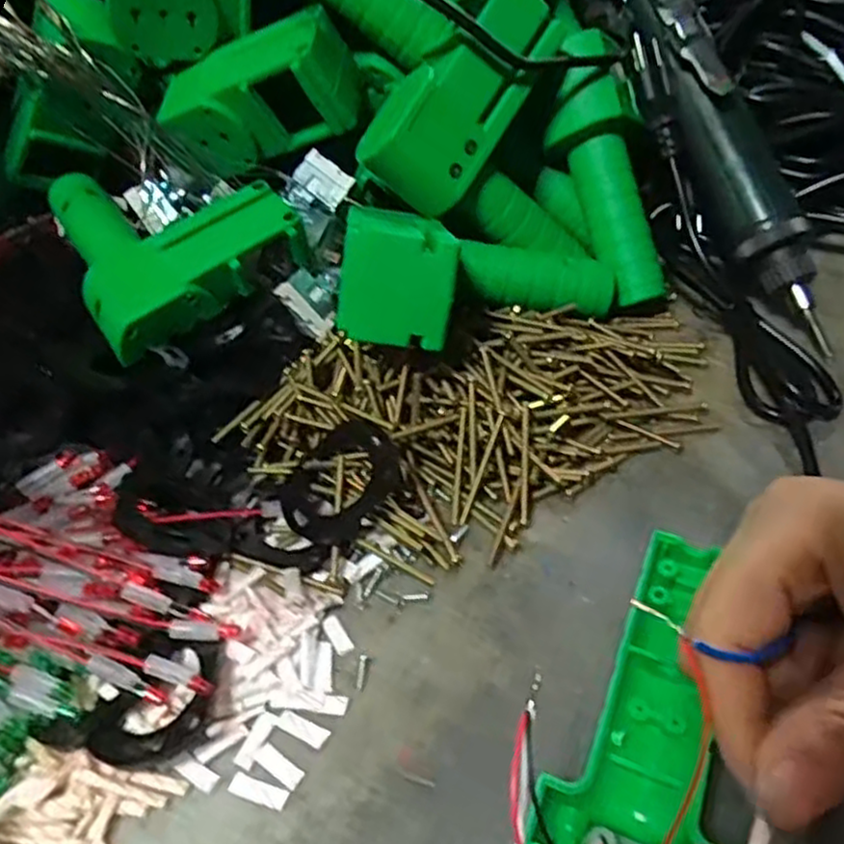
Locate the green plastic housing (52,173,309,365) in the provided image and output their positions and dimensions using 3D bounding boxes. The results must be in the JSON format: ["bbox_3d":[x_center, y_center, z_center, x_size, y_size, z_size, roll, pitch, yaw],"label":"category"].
[{"bbox_3d":[-0.137,-0.105,0.405,0.114,0.043,0.143,-21,45,-16],"label":"green plastic housing"}]

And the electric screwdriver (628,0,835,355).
[{"bbox_3d":[0.173,-0.152,0.404,0.047,0.039,0.229,-21,85,-17],"label":"electric screwdriver"}]

